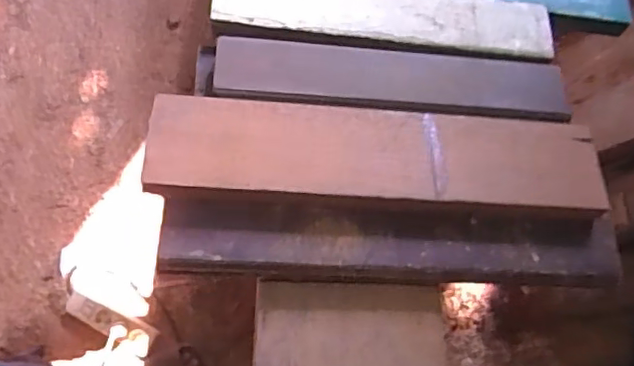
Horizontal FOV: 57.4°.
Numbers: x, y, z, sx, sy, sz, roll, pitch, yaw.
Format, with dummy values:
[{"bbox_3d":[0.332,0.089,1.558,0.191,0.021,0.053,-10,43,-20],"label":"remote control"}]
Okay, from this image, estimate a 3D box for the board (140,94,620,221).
[{"bbox_3d":[0.069,-0.029,0.631,0.486,0.019,0.114,4,60,-6],"label":"board"}]

